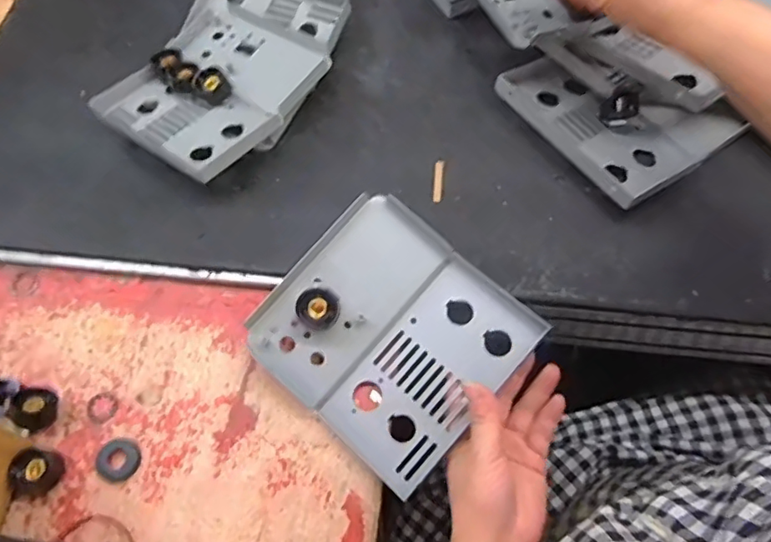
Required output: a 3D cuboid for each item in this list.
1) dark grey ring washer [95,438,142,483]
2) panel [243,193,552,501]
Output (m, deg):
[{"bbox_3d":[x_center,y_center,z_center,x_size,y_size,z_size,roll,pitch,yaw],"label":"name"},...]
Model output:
[{"bbox_3d":[-0.194,0.137,0.413,0.031,0.004,0.029,-2,64,3],"label":"dark grey ring washer"},{"bbox_3d":[0.002,0.046,0.423,0.171,0.023,0.158,41,85,9],"label":"panel"}]

